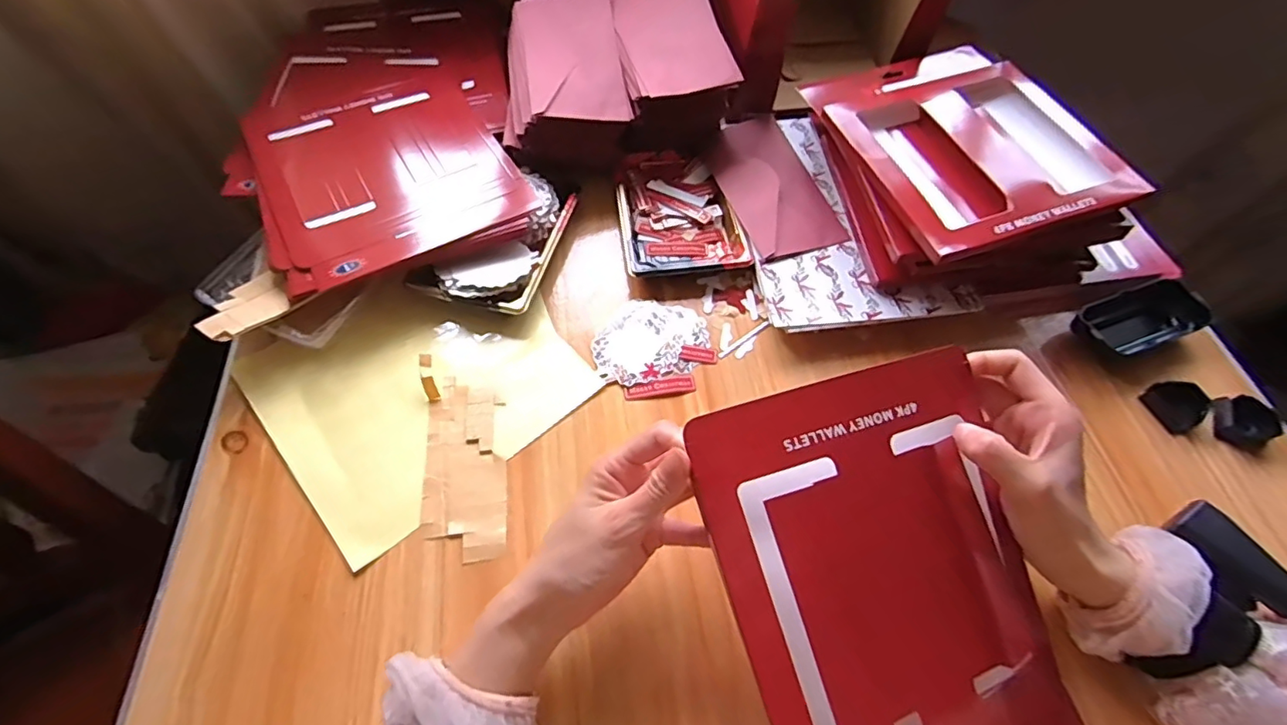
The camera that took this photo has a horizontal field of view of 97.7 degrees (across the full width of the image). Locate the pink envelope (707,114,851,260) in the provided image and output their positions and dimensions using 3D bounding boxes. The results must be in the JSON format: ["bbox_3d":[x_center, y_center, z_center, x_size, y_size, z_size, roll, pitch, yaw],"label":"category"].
[{"bbox_3d":[0.121,-0.180,0.544,0.090,0.009,0.180,-15,61,-10],"label":"pink envelope"}]

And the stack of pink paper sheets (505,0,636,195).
[{"bbox_3d":[-0.079,-0.280,0.576,0.115,0.075,0.202,-5,60,-4],"label":"stack of pink paper sheets"}]

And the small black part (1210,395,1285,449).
[{"bbox_3d":[0.472,0.045,0.441,0.037,0.020,0.041,-14,61,-9],"label":"small black part"}]

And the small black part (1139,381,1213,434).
[{"bbox_3d":[0.426,0.032,0.447,0.036,0.017,0.039,-22,62,-14],"label":"small black part"}]

